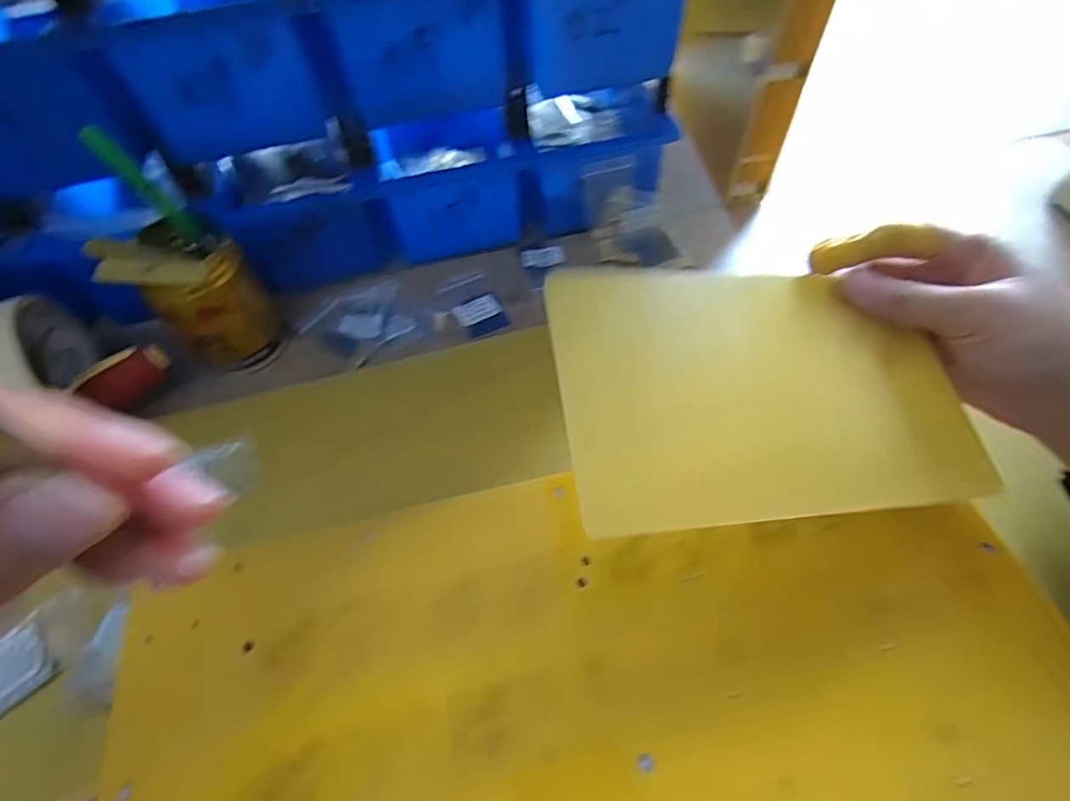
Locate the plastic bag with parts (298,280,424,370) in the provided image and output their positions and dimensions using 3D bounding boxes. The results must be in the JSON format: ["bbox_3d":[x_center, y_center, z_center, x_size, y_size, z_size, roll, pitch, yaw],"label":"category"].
[{"bbox_3d":[-0.128,-0.056,0.404,0.072,0.006,0.066,-29,61,-19],"label":"plastic bag with parts"}]

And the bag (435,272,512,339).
[{"bbox_3d":[-0.045,-0.073,0.412,0.036,0.004,0.059,-24,59,-16],"label":"bag"}]

